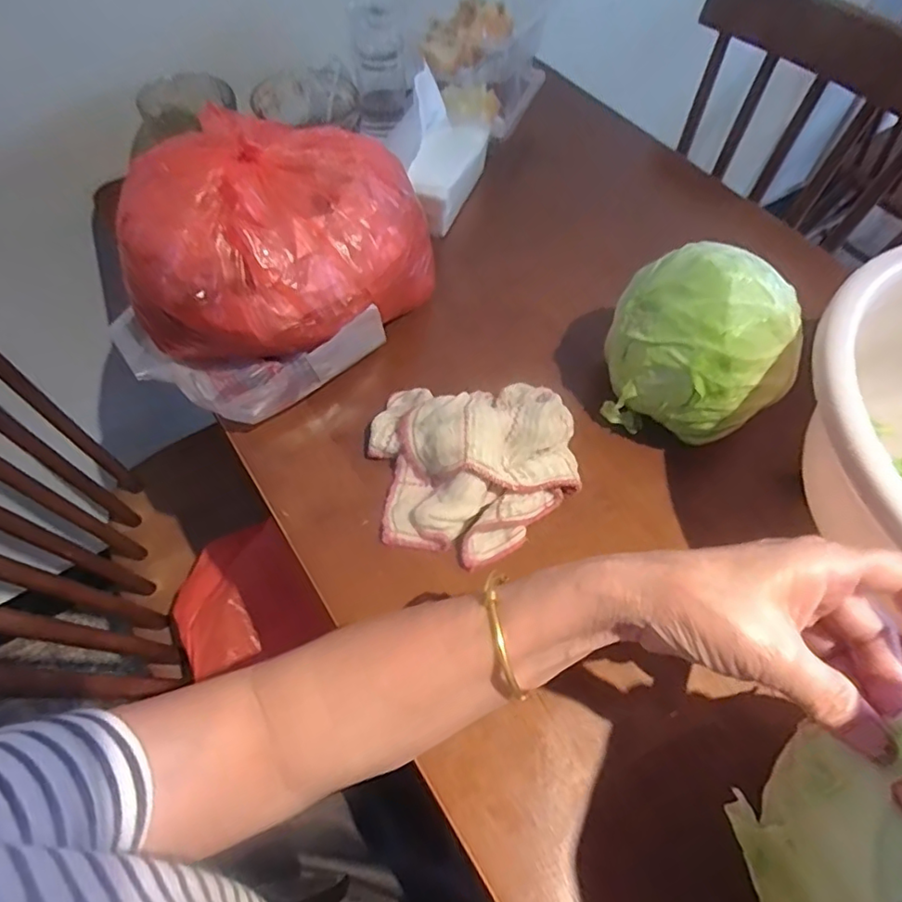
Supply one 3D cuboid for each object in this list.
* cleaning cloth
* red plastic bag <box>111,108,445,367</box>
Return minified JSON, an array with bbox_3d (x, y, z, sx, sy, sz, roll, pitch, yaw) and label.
[{"bbox_3d":[0.016,0.008,0.408,0.145,0.046,0.130,2,60,-1],"label":"cleaning cloth"},{"bbox_3d":[-0.127,-0.165,0.442,0.174,0.132,0.203,28,62,13],"label":"red plastic bag"}]

